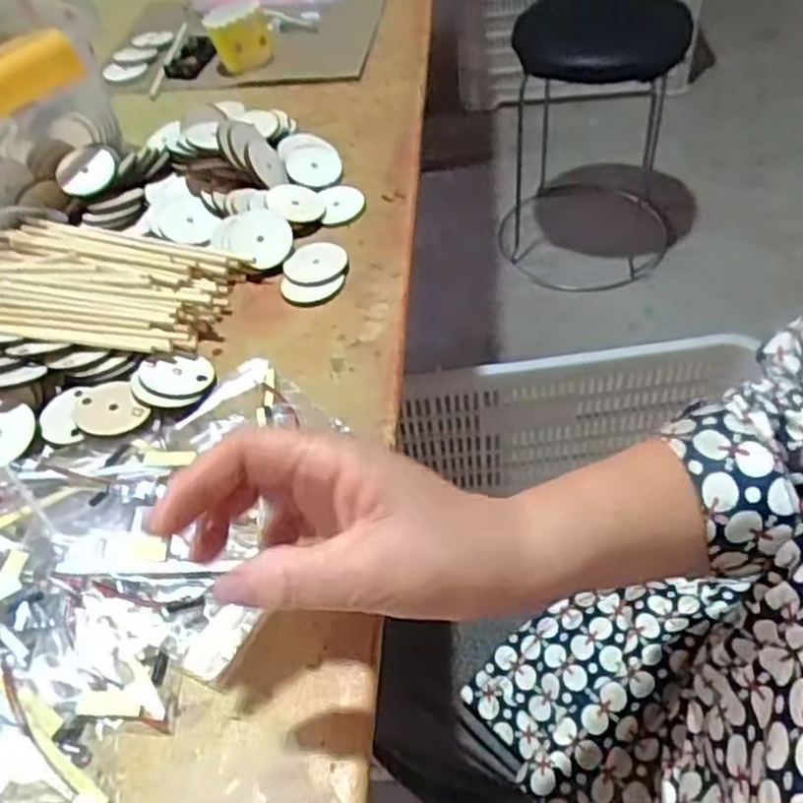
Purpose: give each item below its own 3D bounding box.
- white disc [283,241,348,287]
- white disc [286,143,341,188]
[{"bbox_3d":[-0.059,-0.095,0.533,0.044,0.004,0.038,1,60,13],"label":"white disc"},{"bbox_3d":[-0.068,-0.183,0.601,0.042,0.006,0.042,3,63,-5],"label":"white disc"}]

